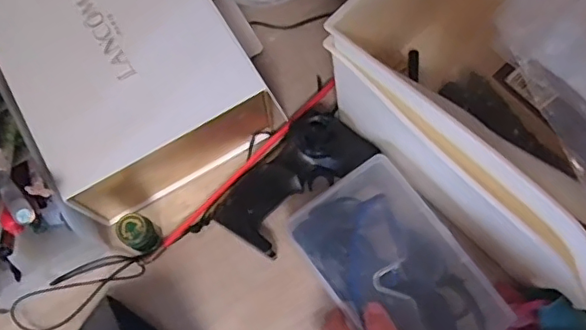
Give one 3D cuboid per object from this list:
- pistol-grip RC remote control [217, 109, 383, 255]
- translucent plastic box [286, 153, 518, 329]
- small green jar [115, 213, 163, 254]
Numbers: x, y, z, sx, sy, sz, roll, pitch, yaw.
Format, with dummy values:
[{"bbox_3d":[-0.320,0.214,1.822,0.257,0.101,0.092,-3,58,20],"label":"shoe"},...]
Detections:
[{"bbox_3d":[0.000,0.012,0.514,0.067,0.047,0.155,43,80,14],"label":"pistol-grip RC remote control"},{"bbox_3d":[0.088,0.089,0.471,0.111,0.044,0.177,-35,75,-11],"label":"translucent plastic box"},{"bbox_3d":[-0.138,0.061,0.501,0.032,0.039,0.028,33,78,12],"label":"small green jar"}]

